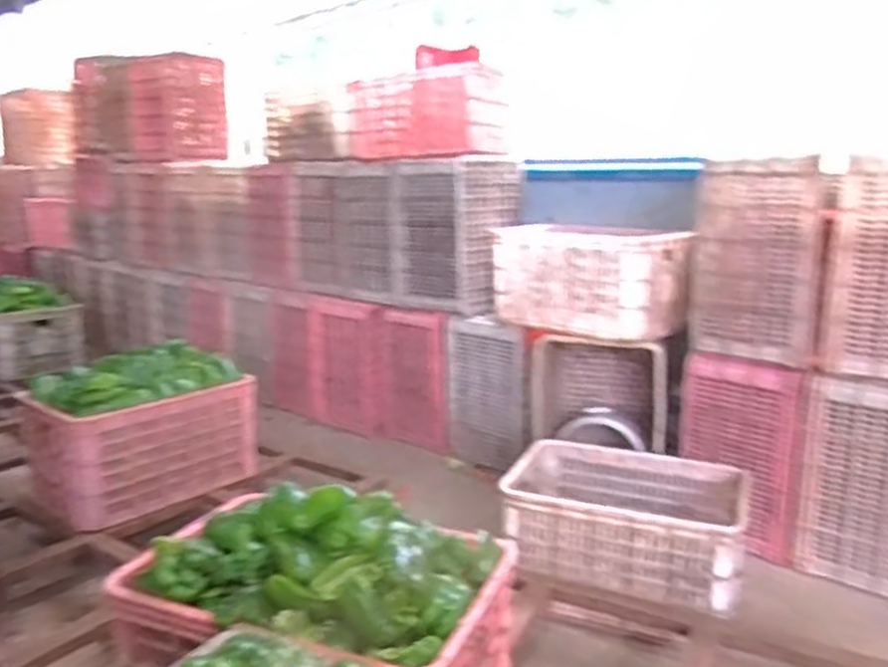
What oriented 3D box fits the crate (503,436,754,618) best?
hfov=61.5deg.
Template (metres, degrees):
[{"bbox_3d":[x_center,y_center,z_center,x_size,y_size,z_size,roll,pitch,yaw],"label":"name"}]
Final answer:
[{"bbox_3d":[0.364,0.374,1.513,0.463,0.180,0.268,4,16,29],"label":"crate"}]

